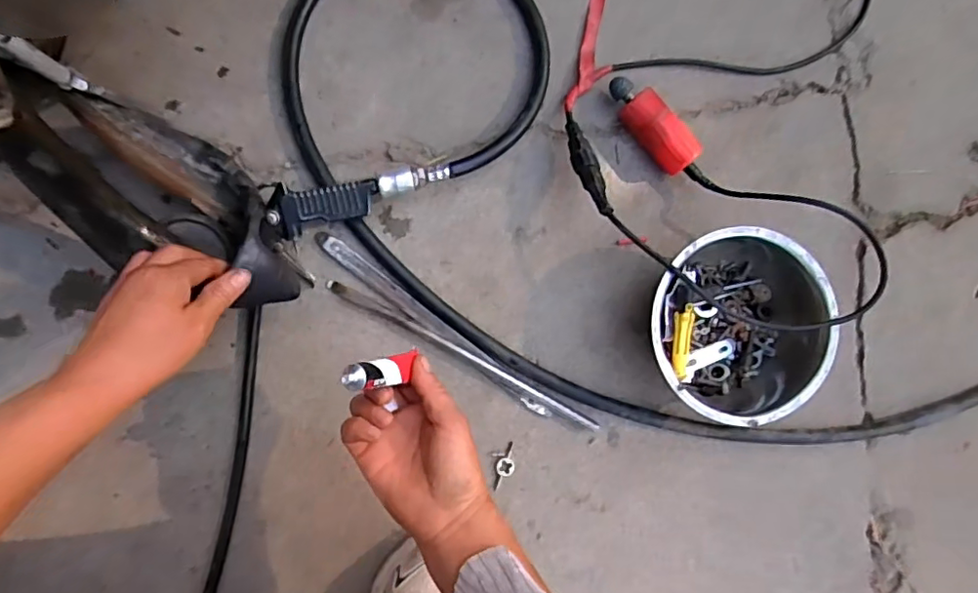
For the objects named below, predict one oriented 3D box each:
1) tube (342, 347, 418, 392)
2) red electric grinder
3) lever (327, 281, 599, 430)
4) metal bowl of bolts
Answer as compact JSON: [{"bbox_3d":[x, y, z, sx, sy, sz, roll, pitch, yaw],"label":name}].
[{"bbox_3d":[-0.074,0.053,0.398,0.011,0.074,0.022,-4,89,23],"label":"tube"},{"bbox_3d":[0.170,-0.175,0.599,0.045,0.036,0.126,-40,94,-8],"label":"red electric grinder"},{"bbox_3d":[-0.024,0.059,0.584,0.302,0.014,0.014,28,86,-4],"label":"lever"},{"bbox_3d":[0.243,0.031,0.585,0.177,0.080,0.185,1,86,-12],"label":"metal bowl of bolts"}]

